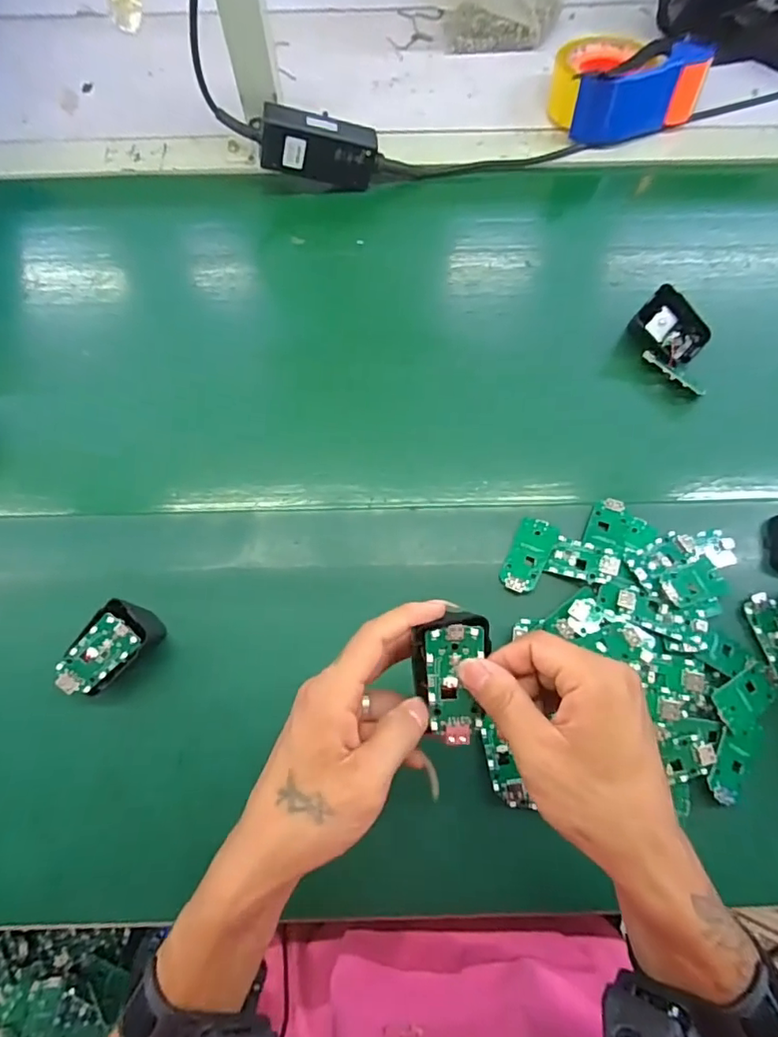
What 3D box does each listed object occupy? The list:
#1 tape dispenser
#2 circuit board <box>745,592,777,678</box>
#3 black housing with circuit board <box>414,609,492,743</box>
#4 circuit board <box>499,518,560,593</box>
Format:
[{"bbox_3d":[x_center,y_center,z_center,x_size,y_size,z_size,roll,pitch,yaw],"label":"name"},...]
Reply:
[{"bbox_3d":[0.252,-0.480,0.596,0.144,0.070,0.106,-14,71,-4],"label":"tape dispenser"},{"bbox_3d":[0.304,0.091,0.426,0.030,0.006,0.064,-13,71,-4],"label":"circuit board"},{"bbox_3d":[0.033,0.086,0.302,0.039,0.020,0.068,5,92,-6],"label":"black housing with circuit board"},{"bbox_3d":[0.114,0.030,0.442,0.031,0.005,0.062,24,73,9],"label":"circuit board"}]

